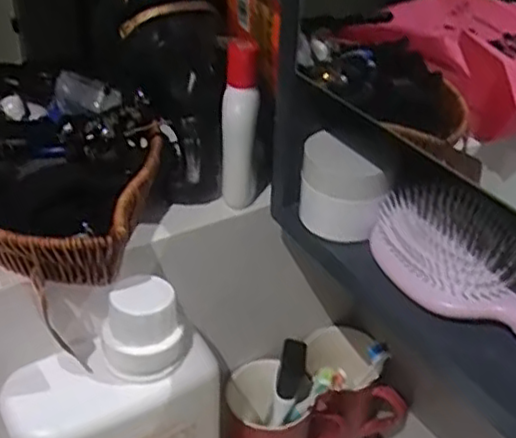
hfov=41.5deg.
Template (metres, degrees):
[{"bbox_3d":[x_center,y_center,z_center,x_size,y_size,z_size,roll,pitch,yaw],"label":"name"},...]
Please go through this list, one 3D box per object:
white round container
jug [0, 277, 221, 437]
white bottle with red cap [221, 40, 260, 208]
[{"bbox_3d":[0.059,-0.021,0.487,0.051,0.058,0.055,1,34,-1],"label":"white round container"},{"bbox_3d":[-0.111,0.177,0.543,0.152,0.269,0.082,-15,38,-23],"label":"jug"},{"bbox_3d":[-0.014,-0.072,0.533,0.026,0.129,0.024,1,34,-1],"label":"white bottle with red cap"}]

